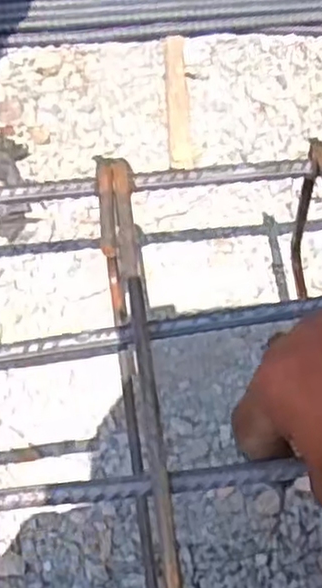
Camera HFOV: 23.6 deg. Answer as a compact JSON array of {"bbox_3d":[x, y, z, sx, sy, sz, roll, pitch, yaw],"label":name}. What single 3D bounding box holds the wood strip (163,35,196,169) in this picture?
[{"bbox_3d":[0.015,-0.162,0.642,0.018,0.005,0.135,-2,66,-4],"label":"wood strip"}]

